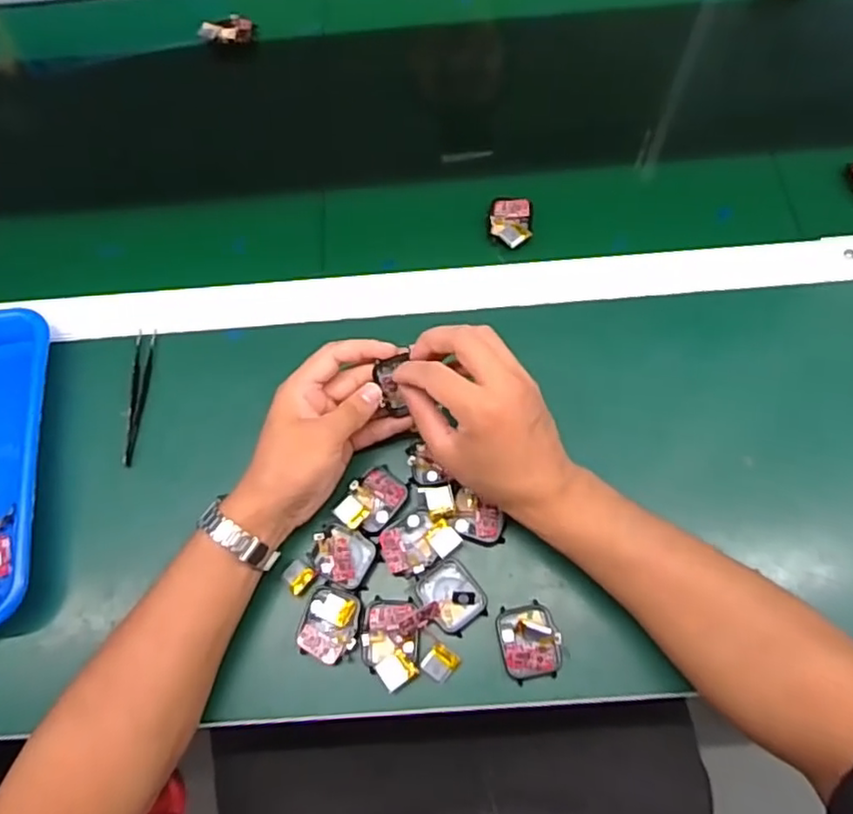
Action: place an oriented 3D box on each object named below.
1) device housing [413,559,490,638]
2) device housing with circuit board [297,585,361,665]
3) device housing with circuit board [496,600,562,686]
[{"bbox_3d":[0.018,0.131,0.447,0.040,0.009,0.044,-38,71,-12],"label":"device housing"},{"bbox_3d":[-0.066,0.148,0.440,0.040,0.006,0.048,7,69,6],"label":"device housing with circuit board"},{"bbox_3d":[0.068,0.156,0.429,0.039,0.015,0.047,-10,68,-1],"label":"device housing with circuit board"}]

